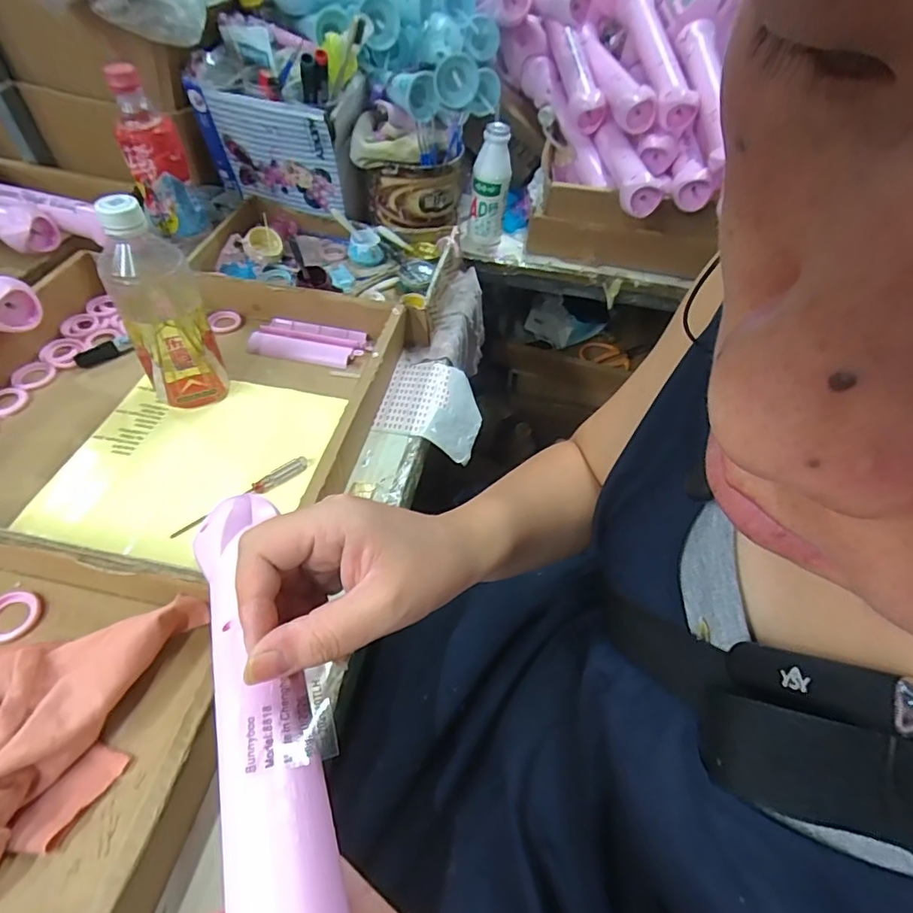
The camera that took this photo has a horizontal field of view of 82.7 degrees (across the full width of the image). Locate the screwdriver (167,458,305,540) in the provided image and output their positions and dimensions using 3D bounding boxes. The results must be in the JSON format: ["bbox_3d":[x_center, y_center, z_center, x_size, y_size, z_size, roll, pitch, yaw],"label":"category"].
[{"bbox_3d":[-0.182,0.033,0.443,0.121,0.014,0.009,-33,61,-28],"label":"screwdriver"}]

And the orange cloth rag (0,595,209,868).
[{"bbox_3d":[-0.259,0.156,0.318,0.125,0.040,0.164,13,51,4],"label":"orange cloth rag"}]

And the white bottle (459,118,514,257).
[{"bbox_3d":[0.041,-0.357,0.709,0.056,0.152,0.050,10,51,2],"label":"white bottle"}]

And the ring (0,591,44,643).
[{"bbox_3d":[-0.317,0.113,0.368,0.034,0.006,0.038,33,55,19],"label":"ring"}]

